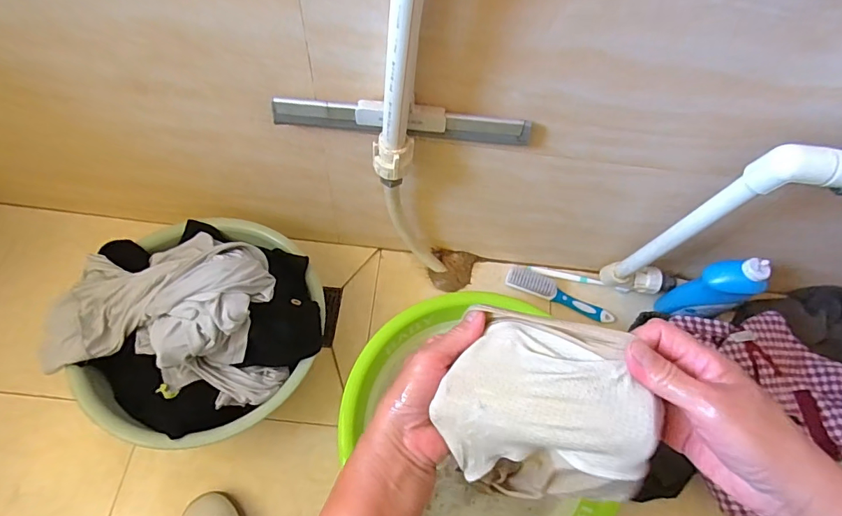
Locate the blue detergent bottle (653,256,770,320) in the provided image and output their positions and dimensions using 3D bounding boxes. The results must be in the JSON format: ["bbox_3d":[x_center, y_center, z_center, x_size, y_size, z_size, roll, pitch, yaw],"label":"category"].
[{"bbox_3d":[0.439,0.054,0.675,0.059,0.186,0.065,-4,65,-27],"label":"blue detergent bottle"}]

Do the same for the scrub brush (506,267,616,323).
[{"bbox_3d":[0.235,0.061,0.742,0.185,0.024,0.035,22,64,7],"label":"scrub brush"}]

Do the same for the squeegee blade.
[{"bbox_3d":[-0.021,-0.152,0.497,0.288,0.044,0.020,6,63,-1],"label":"squeegee blade"}]

